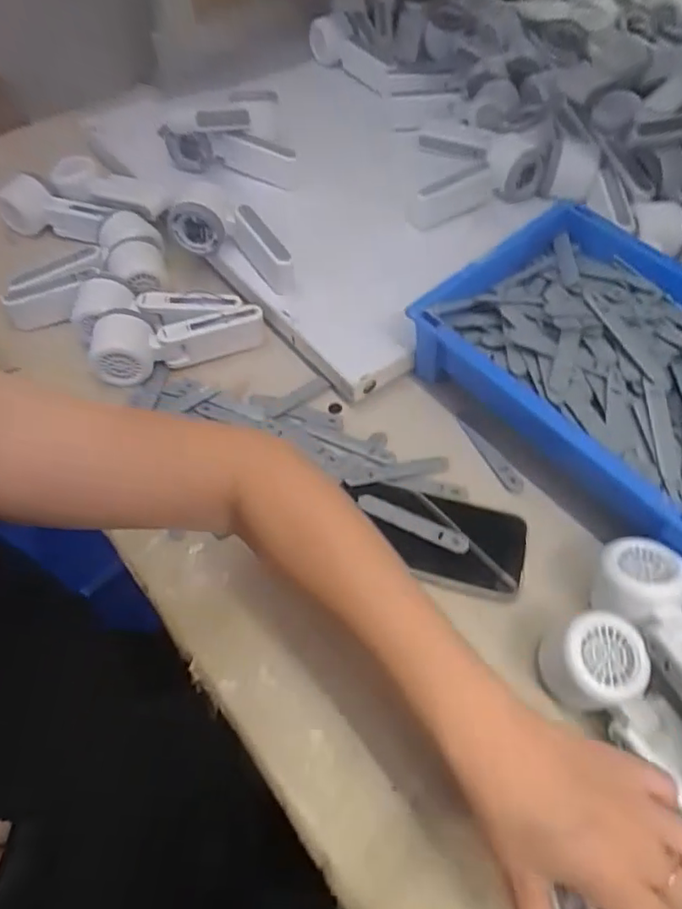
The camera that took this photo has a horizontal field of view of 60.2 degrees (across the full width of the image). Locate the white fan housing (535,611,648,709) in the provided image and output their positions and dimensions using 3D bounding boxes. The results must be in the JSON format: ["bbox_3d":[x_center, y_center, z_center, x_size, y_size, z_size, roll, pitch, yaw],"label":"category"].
[{"bbox_3d":[0.168,0.141,0.393,0.057,0.048,0.054,0,55,0],"label":"white fan housing"}]

